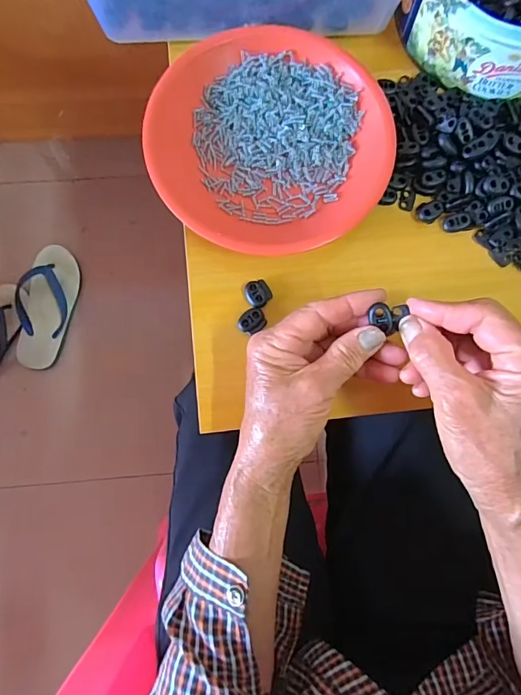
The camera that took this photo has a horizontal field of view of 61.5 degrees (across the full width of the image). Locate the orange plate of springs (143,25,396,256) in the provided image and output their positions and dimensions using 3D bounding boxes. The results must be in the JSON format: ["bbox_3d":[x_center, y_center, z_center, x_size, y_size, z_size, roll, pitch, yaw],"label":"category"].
[{"bbox_3d":[0.007,-0.167,0.358,0.185,0.024,0.184,0,80,-2],"label":"orange plate of springs"}]

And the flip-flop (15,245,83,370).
[{"bbox_3d":[-0.408,-0.079,0.840,0.103,0.043,0.239,3,80,-2],"label":"flip-flop"}]

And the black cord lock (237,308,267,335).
[{"bbox_3d":[-0.007,-0.020,0.346,0.022,0.007,0.018,-35,83,-7],"label":"black cord lock"}]

